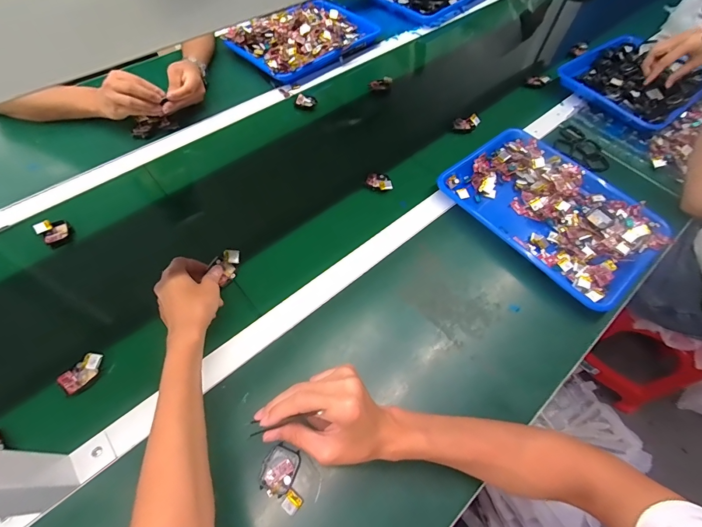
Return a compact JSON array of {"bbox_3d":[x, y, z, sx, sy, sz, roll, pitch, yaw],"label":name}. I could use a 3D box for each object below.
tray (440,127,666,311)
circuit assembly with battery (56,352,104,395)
[{"bbox_3d":[0.348,-0.099,0.606,0.245,0.034,0.332,-36,64,-21],"label":"tray"},{"bbox_3d":[-0.345,0.139,0.448,0.030,0.018,0.054,37,65,21],"label":"circuit assembly with battery"}]

